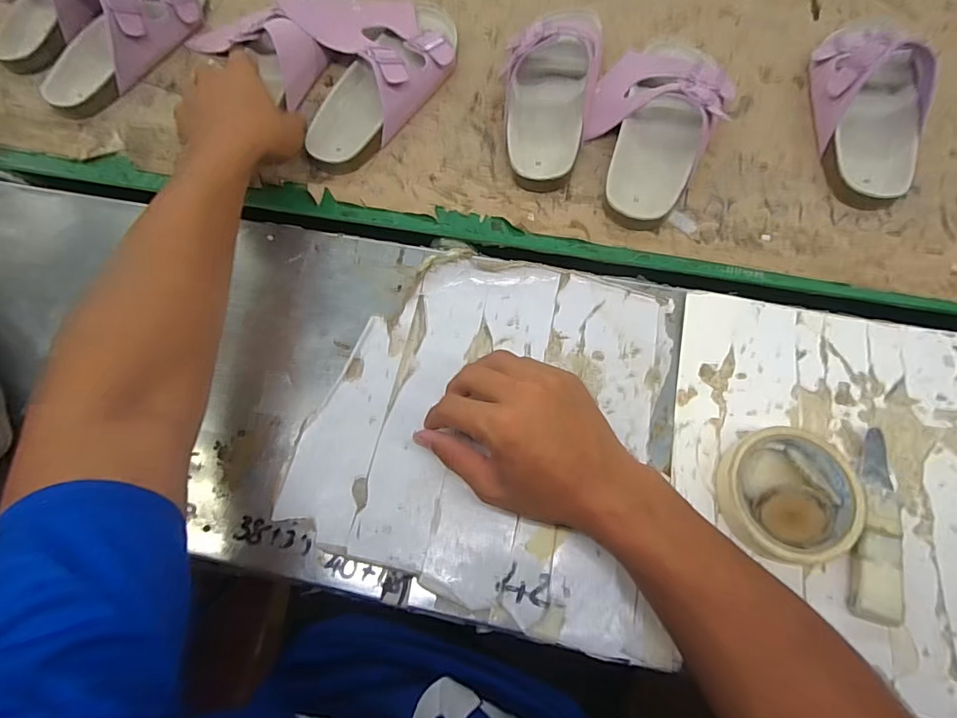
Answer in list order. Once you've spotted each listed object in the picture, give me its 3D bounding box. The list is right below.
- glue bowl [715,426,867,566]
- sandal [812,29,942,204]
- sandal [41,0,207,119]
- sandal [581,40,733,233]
[{"bbox_3d":[0.226,0.098,0.355,0.092,0.037,0.091,17,69,13],"label":"glue bowl"},{"bbox_3d":[0.378,-0.249,0.475,0.106,0.066,0.200,15,68,12],"label":"sandal"},{"bbox_3d":[-0.397,-0.373,0.547,0.078,0.073,0.220,39,75,20],"label":"sandal"},{"bbox_3d":[0.176,-0.252,0.487,0.136,0.057,0.252,18,69,14],"label":"sandal"}]

